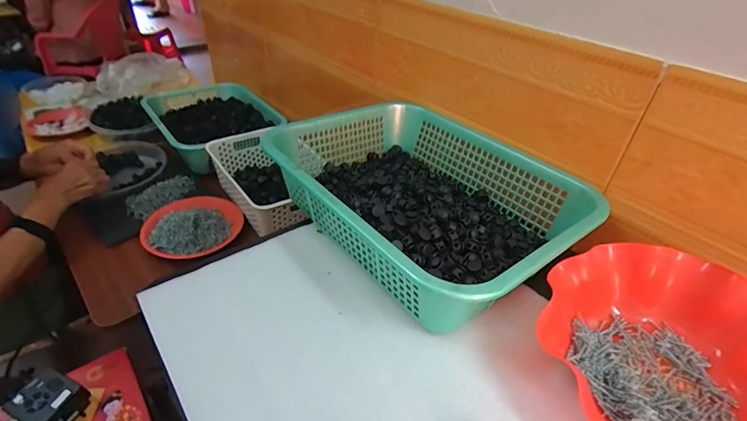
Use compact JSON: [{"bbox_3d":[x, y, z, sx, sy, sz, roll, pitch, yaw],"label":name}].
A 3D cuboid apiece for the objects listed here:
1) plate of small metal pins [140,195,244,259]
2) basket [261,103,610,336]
[{"bbox_3d":[-0.380,0.022,0.813,0.173,0.059,0.178,16,41,16],"label":"plate of small metal pins"},{"bbox_3d":[0.067,-0.031,0.522,0.281,0.099,0.374,-27,48,-31],"label":"basket"}]

